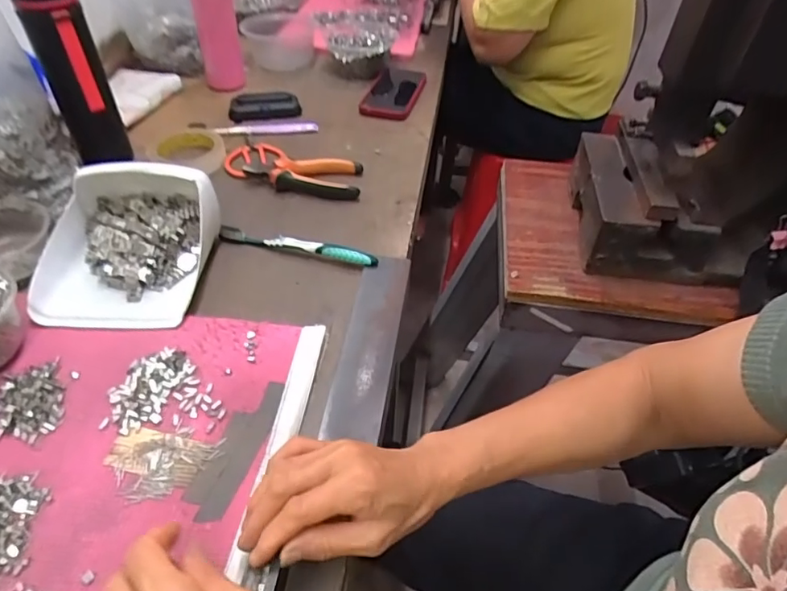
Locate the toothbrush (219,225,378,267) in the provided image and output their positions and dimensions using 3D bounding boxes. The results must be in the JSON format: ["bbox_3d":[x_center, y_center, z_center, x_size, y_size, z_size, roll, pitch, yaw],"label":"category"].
[{"bbox_3d":[-0.108,-0.057,0.587,0.185,0.023,0.012,14,46,7],"label":"toothbrush"}]

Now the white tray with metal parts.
[{"bbox_3d":[-0.267,-0.063,0.528,0.157,0.078,0.170,3,46,-3],"label":"white tray with metal parts"}]

